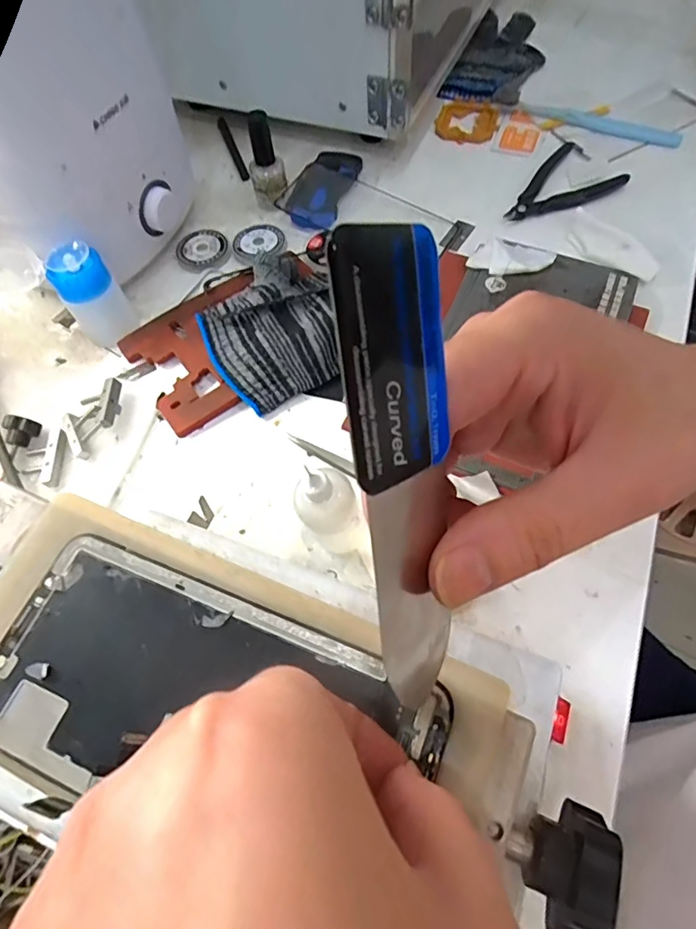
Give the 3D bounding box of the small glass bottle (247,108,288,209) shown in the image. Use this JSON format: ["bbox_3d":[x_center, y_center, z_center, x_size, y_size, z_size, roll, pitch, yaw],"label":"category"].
[{"bbox_3d":[-0.073,-0.269,0.462,0.032,0.075,0.025,-11,62,-2],"label":"small glass bottle"}]

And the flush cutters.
[{"bbox_3d":[0.188,-0.254,0.470,0.110,0.009,0.077,-32,65,-13],"label":"flush cutters"}]

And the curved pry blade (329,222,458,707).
[{"bbox_3d":[0.014,0.004,0.124,0.033,0.112,0.004,-23,23,-40],"label":"curved pry blade"}]

